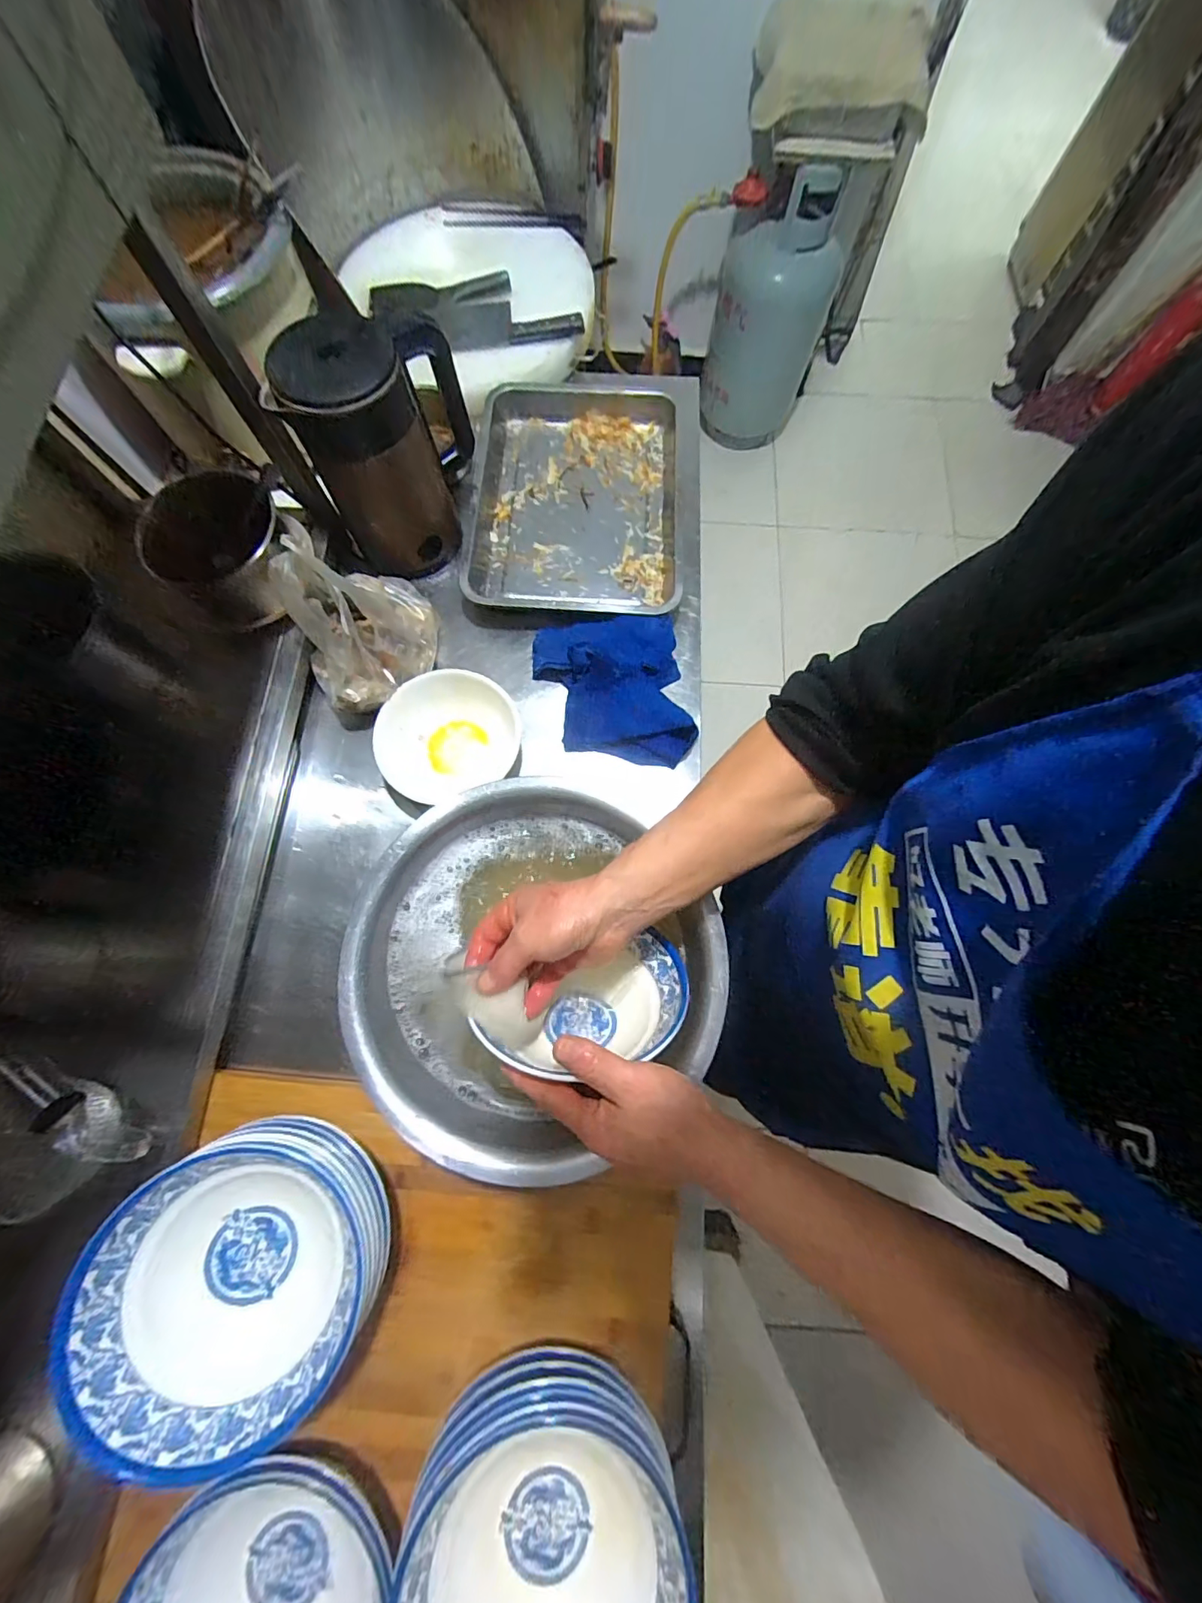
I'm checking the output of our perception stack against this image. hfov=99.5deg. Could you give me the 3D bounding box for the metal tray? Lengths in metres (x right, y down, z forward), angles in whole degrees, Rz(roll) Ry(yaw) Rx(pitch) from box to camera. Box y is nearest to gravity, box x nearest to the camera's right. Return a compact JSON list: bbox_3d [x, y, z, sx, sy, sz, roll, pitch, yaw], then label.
[{"bbox_3d":[-0.032,-0.445,0.734,0.307,0.053,0.430,2,75,0],"label":"metal tray"}]

